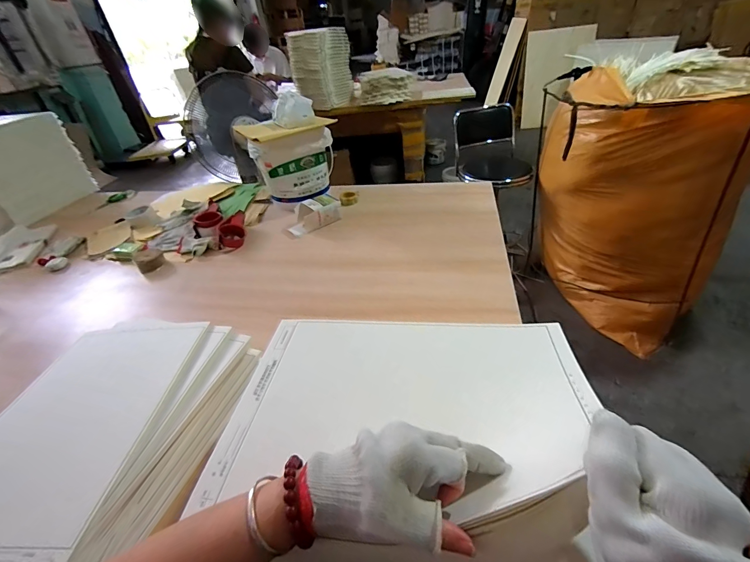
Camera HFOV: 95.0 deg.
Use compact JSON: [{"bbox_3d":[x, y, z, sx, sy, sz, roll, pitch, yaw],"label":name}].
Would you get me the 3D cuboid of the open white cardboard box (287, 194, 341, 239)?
[{"bbox_3d":[-0.194,-0.208,1.091,0.169,0.077,0.086,-28,42,-26],"label":"open white cardboard box"}]

